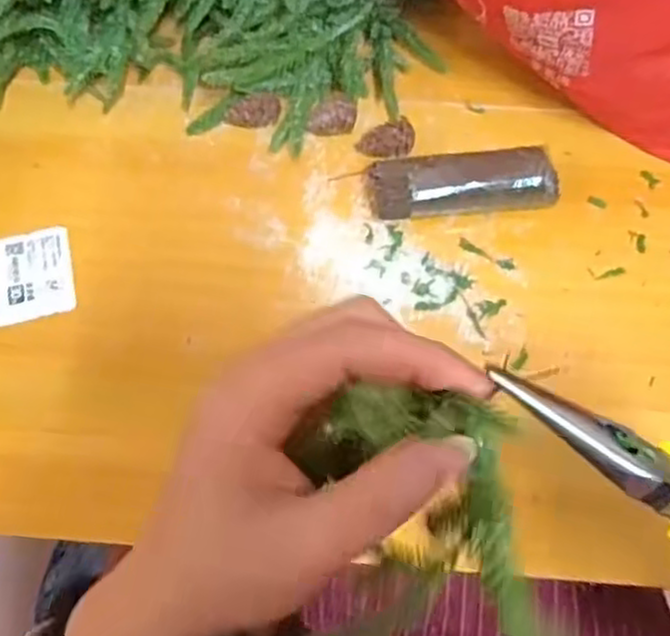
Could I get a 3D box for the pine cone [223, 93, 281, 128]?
[{"bbox_3d":[-0.054,-0.135,0.474,0.034,0.018,0.019,8,69,4],"label":"pine cone"}]

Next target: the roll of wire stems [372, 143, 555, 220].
[{"bbox_3d":[0.079,-0.079,0.444,0.111,0.030,0.037,-7,69,-2],"label":"roll of wire stems"}]

